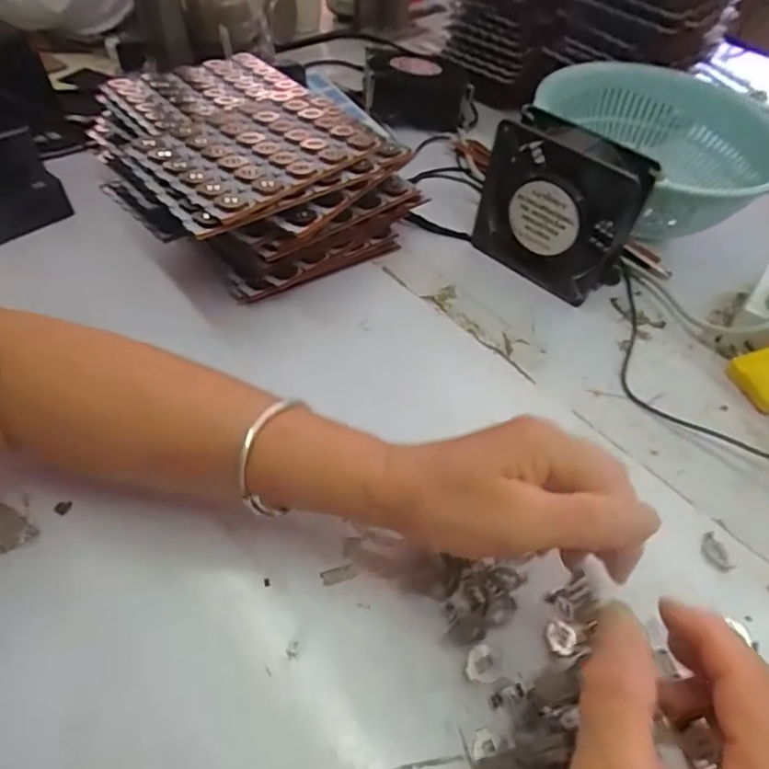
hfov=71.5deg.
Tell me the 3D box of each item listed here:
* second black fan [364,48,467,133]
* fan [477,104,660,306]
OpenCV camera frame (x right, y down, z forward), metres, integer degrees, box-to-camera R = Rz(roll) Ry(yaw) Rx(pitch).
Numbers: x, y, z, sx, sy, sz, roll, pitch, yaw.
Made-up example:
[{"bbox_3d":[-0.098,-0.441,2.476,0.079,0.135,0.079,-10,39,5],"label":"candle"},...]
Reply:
[{"bbox_3d":[0.040,-0.359,0.651,0.127,0.056,0.112,2,50,-3],"label":"second black fan"},{"bbox_3d":[0.142,-0.145,0.444,0.126,0.120,0.054,31,55,20],"label":"fan"}]

